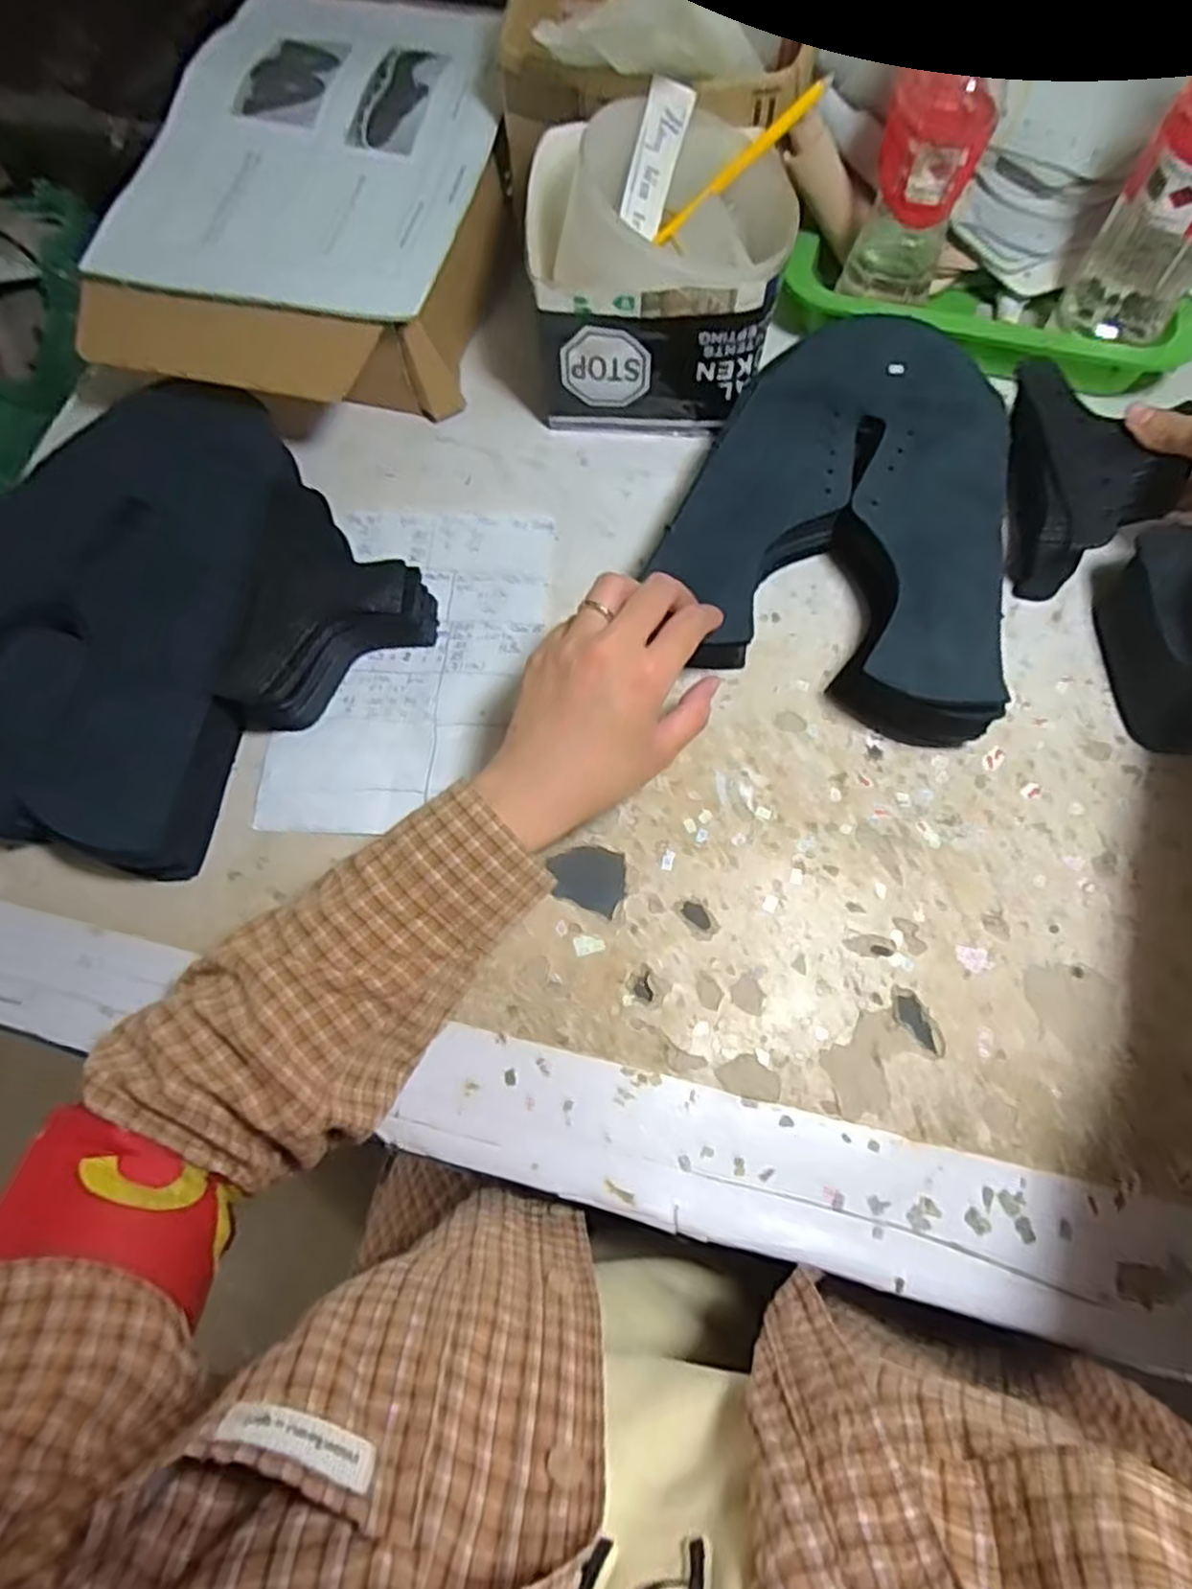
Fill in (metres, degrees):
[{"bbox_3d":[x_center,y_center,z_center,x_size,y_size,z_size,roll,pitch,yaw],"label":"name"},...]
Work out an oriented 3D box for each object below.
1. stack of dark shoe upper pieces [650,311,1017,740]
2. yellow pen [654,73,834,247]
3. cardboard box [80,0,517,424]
[{"bbox_3d":[0.147,-0.164,0.433,0.178,0.051,0.239,17,71,8],"label":"stack of dark shoe upper pieces"},{"bbox_3d":[0.083,-0.365,0.434,0.117,0.007,0.012,-35,70,18],"label":"yellow pen"},{"bbox_3d":[-0.170,-0.392,0.504,0.211,0.089,0.347,10,70,5],"label":"cardboard box"}]

